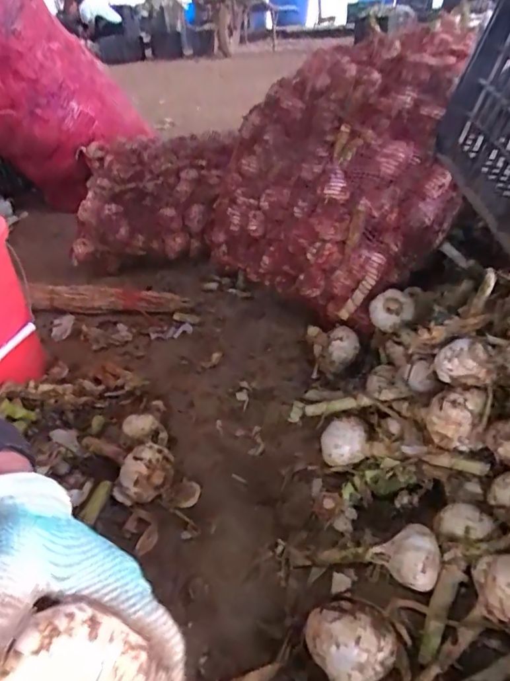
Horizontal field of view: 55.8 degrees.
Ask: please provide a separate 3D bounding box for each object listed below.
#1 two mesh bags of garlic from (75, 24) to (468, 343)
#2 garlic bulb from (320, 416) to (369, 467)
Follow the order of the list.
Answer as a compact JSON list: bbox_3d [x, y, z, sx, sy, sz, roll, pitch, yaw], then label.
[{"bbox_3d":[-0.047,-0.291,0.826,0.744,0.310,0.313,15,39,27],"label":"two mesh bags of garlic"},{"bbox_3d":[0.091,0.109,0.490,0.047,0.051,0.040,3,35,12],"label":"garlic bulb"}]

